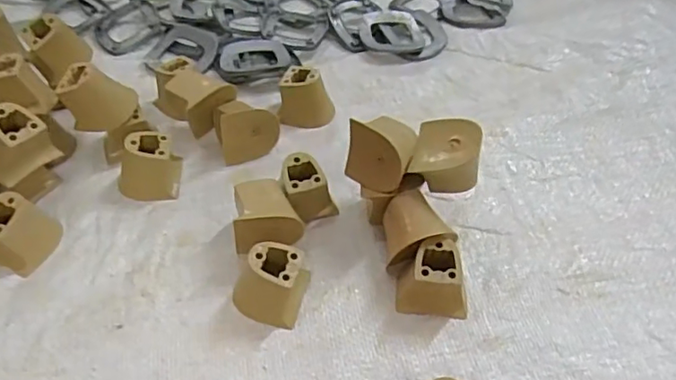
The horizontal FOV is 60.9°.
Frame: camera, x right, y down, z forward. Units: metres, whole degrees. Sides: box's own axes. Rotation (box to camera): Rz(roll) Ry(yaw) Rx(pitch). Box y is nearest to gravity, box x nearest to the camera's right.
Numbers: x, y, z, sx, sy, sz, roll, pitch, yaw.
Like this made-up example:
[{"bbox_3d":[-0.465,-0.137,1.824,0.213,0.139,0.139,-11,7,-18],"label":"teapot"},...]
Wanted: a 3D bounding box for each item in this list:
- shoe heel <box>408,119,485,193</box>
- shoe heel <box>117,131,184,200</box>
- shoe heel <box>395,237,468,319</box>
[{"bbox_3d":[0.073,-0.025,0.383,0.044,0.036,0.039,9,48,7],"label":"shoe heel"},{"bbox_3d":[-0.138,-0.020,0.415,0.041,0.037,0.040,-3,48,-5],"label":"shoe heel"},{"bbox_3d":[0.060,0.055,0.356,0.044,0.037,0.033,8,48,6],"label":"shoe heel"}]

